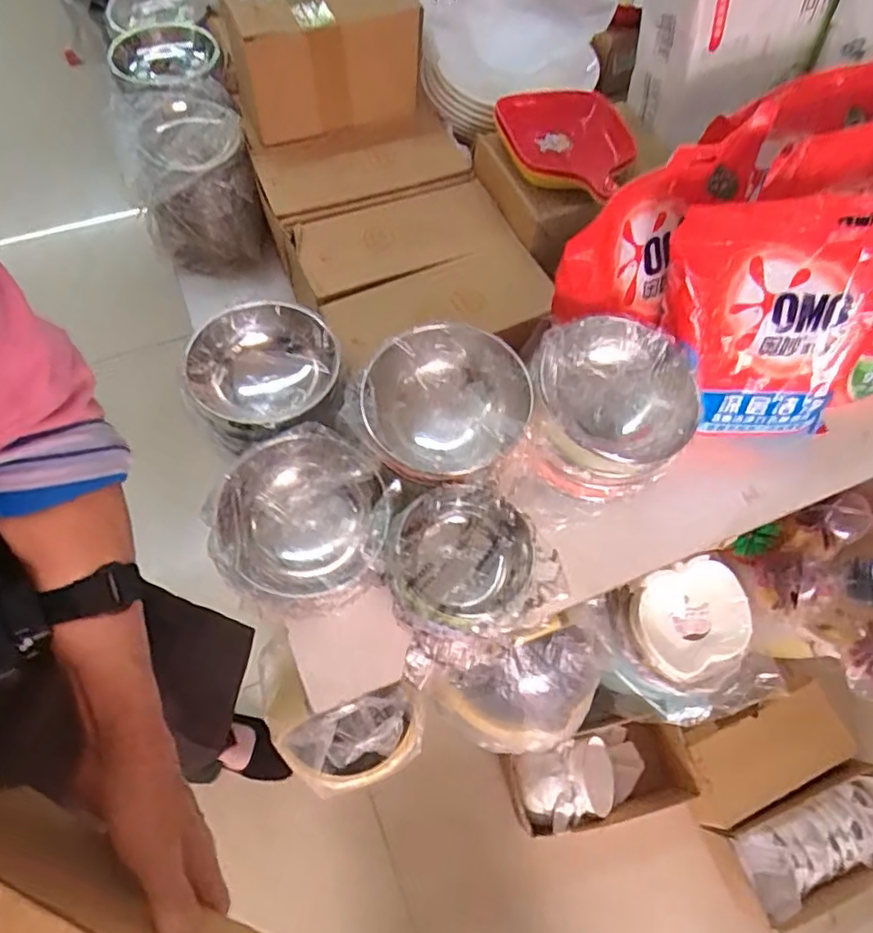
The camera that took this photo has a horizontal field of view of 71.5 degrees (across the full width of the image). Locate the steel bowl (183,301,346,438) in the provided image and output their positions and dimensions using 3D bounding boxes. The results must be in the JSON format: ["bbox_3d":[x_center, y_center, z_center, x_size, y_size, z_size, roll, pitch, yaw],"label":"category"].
[{"bbox_3d":[-0.182,-0.099,0.644,0.142,0.085,0.156,1,65,-3],"label":"steel bowl"}]

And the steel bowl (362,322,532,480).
[{"bbox_3d":[0.009,-0.057,0.607,0.158,0.082,0.162,1,65,-3],"label":"steel bowl"}]

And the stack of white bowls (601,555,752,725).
[{"bbox_3d":[0.337,0.251,0.859,0.214,0.125,0.236,-14,85,-5],"label":"stack of white bowls"}]

